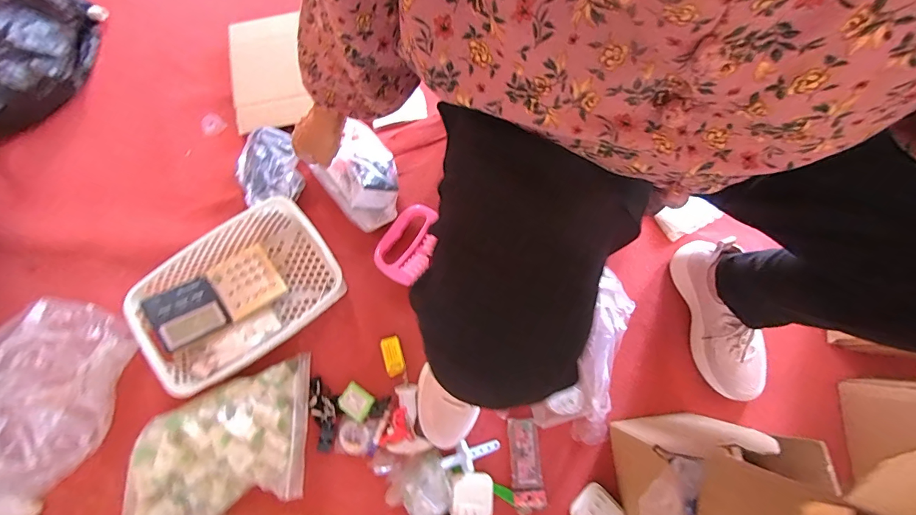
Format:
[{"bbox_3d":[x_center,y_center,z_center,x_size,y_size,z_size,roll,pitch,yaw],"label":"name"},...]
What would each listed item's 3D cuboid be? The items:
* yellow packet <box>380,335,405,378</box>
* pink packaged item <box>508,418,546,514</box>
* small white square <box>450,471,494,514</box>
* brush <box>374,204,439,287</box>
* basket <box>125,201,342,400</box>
[{"bbox_3d":[-0.107,0.161,0.651,0.031,0.011,0.061,-16,77,-2],"label":"yellow packet"},{"bbox_3d":[0.105,0.322,0.619,0.045,0.014,0.132,-5,77,0],"label":"pink packaged item"},{"bbox_3d":[0.022,0.358,0.595,0.060,0.018,0.064,5,58,0],"label":"small white square"},{"bbox_3d":[-0.082,-0.023,0.679,0.089,0.037,0.133,23,78,6],"label":"brush"},{"bbox_3d":[-0.335,0.061,0.630,0.294,0.092,0.200,-42,79,-8],"label":"basket"}]

